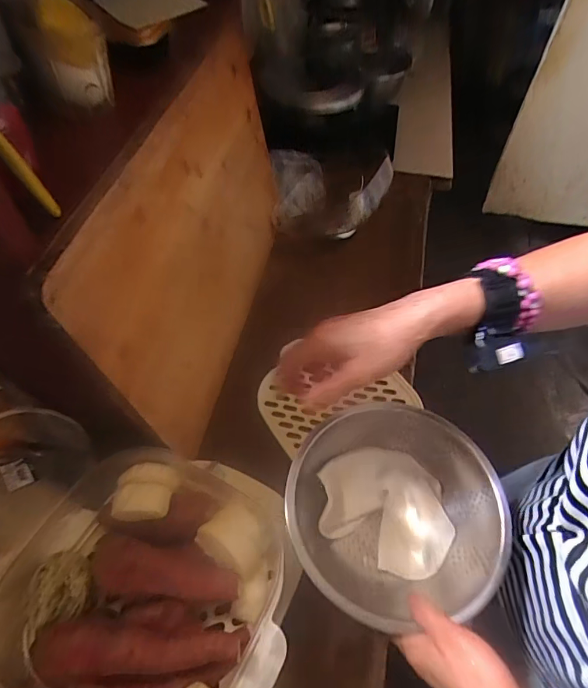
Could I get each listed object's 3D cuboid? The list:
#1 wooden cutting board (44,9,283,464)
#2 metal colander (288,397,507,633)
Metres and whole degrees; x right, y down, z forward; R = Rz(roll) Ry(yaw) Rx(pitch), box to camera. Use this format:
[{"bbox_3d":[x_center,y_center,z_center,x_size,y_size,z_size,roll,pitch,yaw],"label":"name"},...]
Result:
[{"bbox_3d":[-0.122,-0.167,0.667,0.027,0.361,0.575,5,56,14],"label":"wooden cutting board"},{"bbox_3d":[0.106,0.183,0.494,0.219,0.077,0.218,4,54,1],"label":"metal colander"}]

